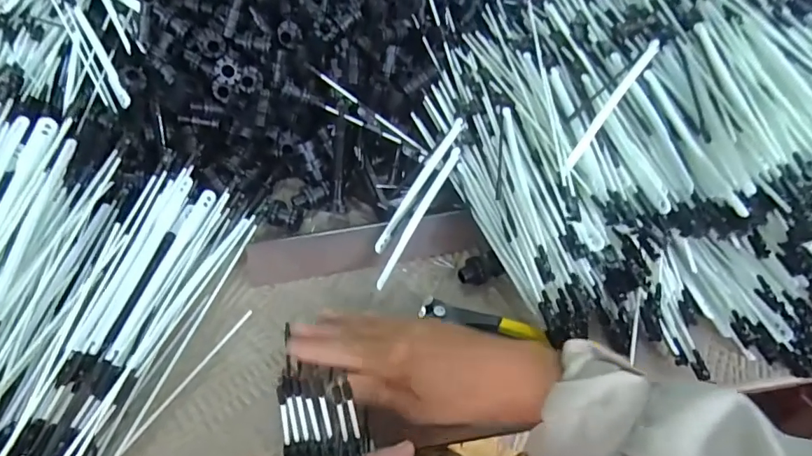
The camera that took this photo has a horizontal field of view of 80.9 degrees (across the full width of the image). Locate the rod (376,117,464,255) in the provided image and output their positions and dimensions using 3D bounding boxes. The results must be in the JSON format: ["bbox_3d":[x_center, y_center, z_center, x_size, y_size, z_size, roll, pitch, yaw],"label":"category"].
[{"bbox_3d":[0.013,-0.039,0.416,0.011,0.010,0.140,27,74,18],"label":"rod"}]

